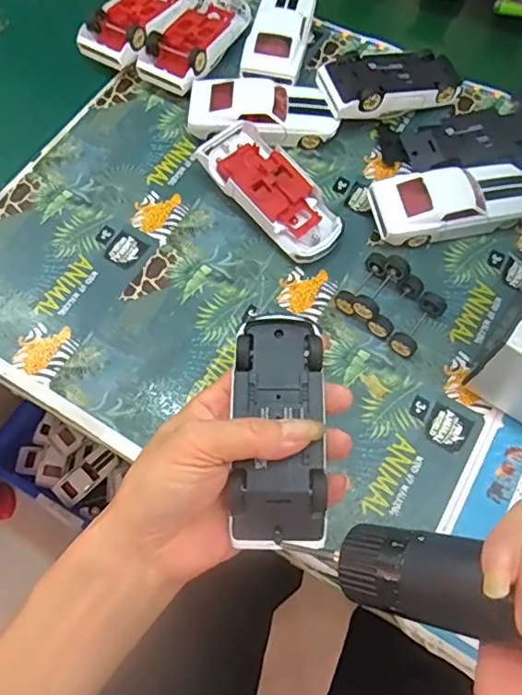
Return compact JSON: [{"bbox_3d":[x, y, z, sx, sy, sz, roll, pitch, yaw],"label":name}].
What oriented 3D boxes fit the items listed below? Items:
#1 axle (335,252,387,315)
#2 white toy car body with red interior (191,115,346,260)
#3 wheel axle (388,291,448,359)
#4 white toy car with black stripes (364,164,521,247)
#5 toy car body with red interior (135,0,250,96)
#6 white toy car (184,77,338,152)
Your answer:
[{"bbox_3d":[0.078,-0.049,0.421,0.017,0.020,0.052,37,70,14],"label":"axle"},{"bbox_3d":[0.009,-0.124,0.446,0.059,0.030,0.127,-36,71,-15],"label":"white toy car body with red interior"},{"bbox_3d":[0.117,-0.017,0.409,0.019,0.018,0.054,36,70,14],"label":"wheel axle"},{"bbox_3d":[0.153,-0.117,0.442,0.130,0.033,0.050,-11,66,-6],"label":"white toy car with black stripes"},{"bbox_3d":[-0.058,-0.289,0.512,0.059,0.033,0.131,26,68,10],"label":"toy car body with red interior"},{"bbox_3d":[0.001,-0.204,0.476,0.123,0.030,0.052,0,66,-1],"label":"white toy car"}]

